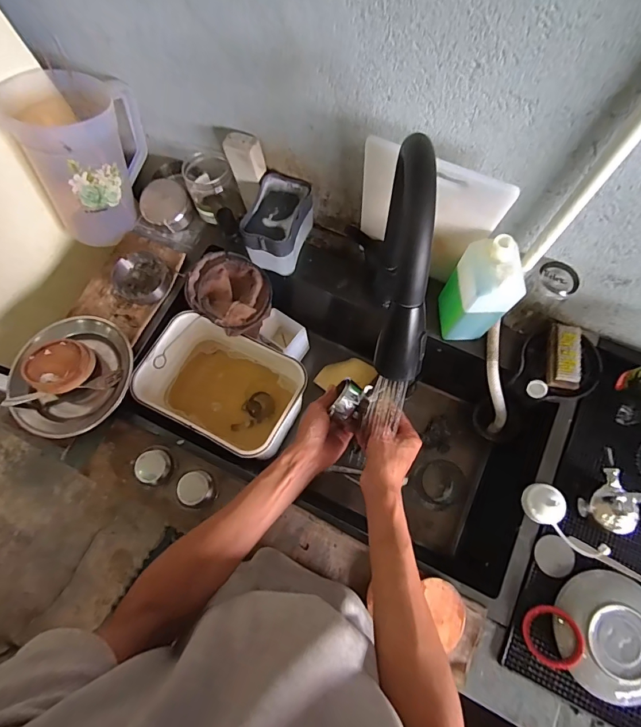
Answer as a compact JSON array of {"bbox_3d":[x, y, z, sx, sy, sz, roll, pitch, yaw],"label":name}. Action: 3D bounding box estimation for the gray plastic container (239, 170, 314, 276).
[{"bbox_3d":[-0.075,-0.247,0.720,0.089,0.110,0.147,20,74,7],"label":"gray plastic container"}]

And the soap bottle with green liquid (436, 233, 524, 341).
[{"bbox_3d":[0.248,-0.108,0.614,0.076,0.196,0.078,0,73,1],"label":"soap bottle with green liquid"}]

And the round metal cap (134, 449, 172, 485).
[{"bbox_3d":[-0.269,0.167,0.642,0.051,0.022,0.053,0,73,1],"label":"round metal cap"}]

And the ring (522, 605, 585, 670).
[{"bbox_3d":[0.323,0.381,0.552,0.074,0.008,0.073,-7,69,18],"label":"ring"}]

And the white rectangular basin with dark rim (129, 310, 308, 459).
[{"bbox_3d":[-0.178,0.051,0.784,0.273,0.191,0.200,26,75,9],"label":"white rectangular basin with dark rim"}]

